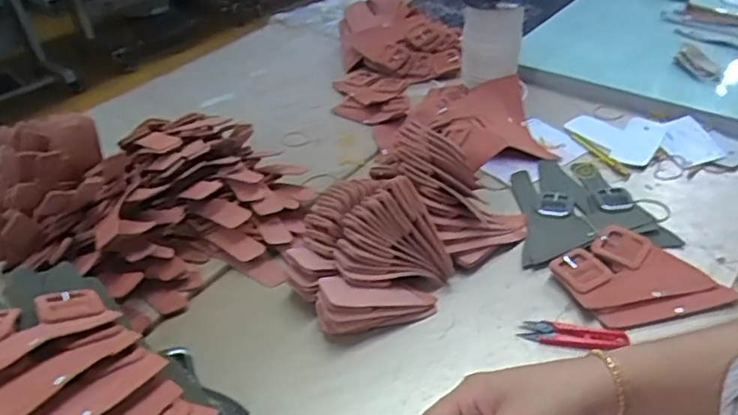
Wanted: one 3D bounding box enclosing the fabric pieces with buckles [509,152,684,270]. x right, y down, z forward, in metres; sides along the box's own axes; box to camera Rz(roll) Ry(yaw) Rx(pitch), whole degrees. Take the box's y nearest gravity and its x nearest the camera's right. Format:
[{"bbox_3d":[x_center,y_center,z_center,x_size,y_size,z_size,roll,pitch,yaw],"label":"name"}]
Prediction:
[{"bbox_3d":[0.250,-0.005,0.724,0.165,0.015,0.185,-8,38,-3],"label":"fabric pieces with buckles"}]

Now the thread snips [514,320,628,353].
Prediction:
[{"bbox_3d":[0.200,0.126,0.574,0.099,0.007,0.030,7,40,15],"label":"thread snips"}]

